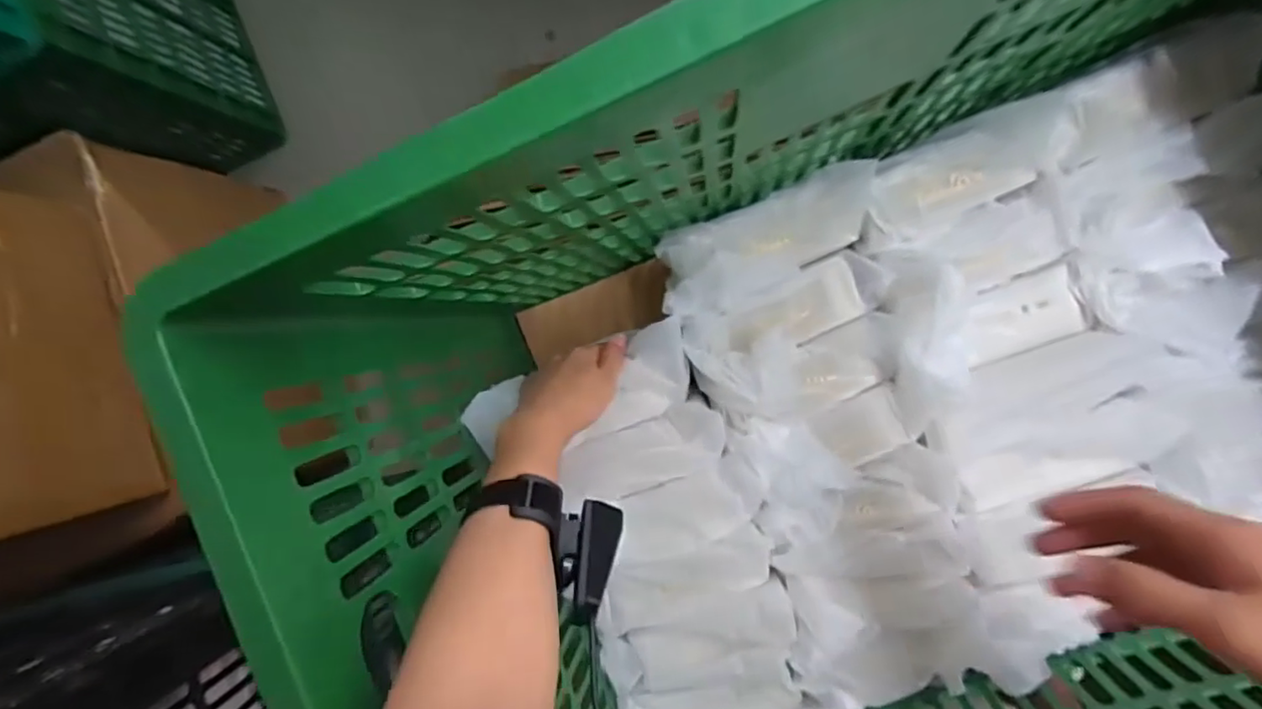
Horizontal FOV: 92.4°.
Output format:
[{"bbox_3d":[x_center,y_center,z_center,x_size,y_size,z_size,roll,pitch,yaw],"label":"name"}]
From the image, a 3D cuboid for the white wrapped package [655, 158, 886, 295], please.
[{"bbox_3d":[0.109,-0.096,0.488,0.178,0.035,0.063,-20,91,10],"label":"white wrapped package"}]

